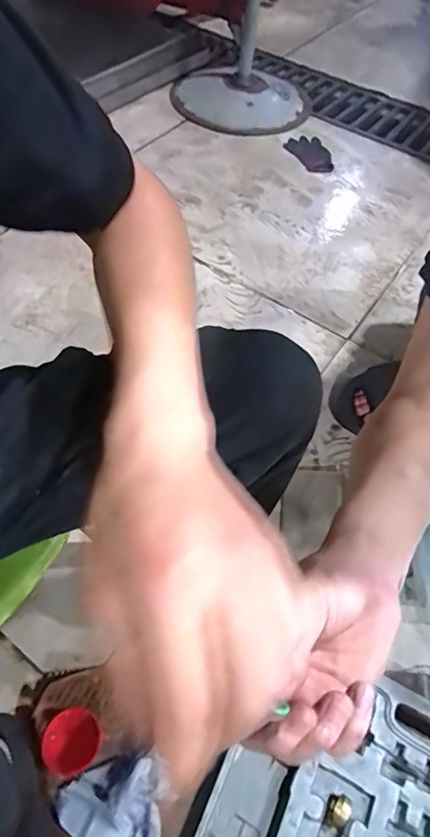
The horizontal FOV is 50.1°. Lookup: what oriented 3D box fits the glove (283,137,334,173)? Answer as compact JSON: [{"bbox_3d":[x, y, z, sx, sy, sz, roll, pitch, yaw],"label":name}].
[{"bbox_3d":[0.287,-0.782,1.364,0.104,0.017,0.179,-10,60,-11],"label":"glove"}]

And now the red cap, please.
[{"bbox_3d":[-0.173,0.395,0.562,0.063,0.037,0.067,2,58,-3],"label":"red cap"}]

